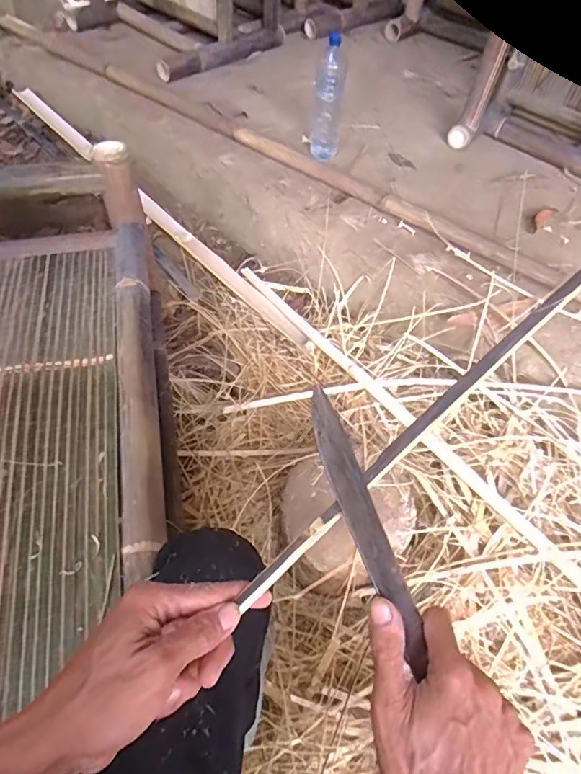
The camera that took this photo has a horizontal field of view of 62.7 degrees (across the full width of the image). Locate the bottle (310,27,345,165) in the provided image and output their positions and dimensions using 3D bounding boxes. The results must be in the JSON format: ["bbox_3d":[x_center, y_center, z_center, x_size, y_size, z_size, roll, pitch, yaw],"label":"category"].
[{"bbox_3d":[0.109,-0.842,1.400,0.087,0.299,0.095,5,53,-2],"label":"bottle"}]

